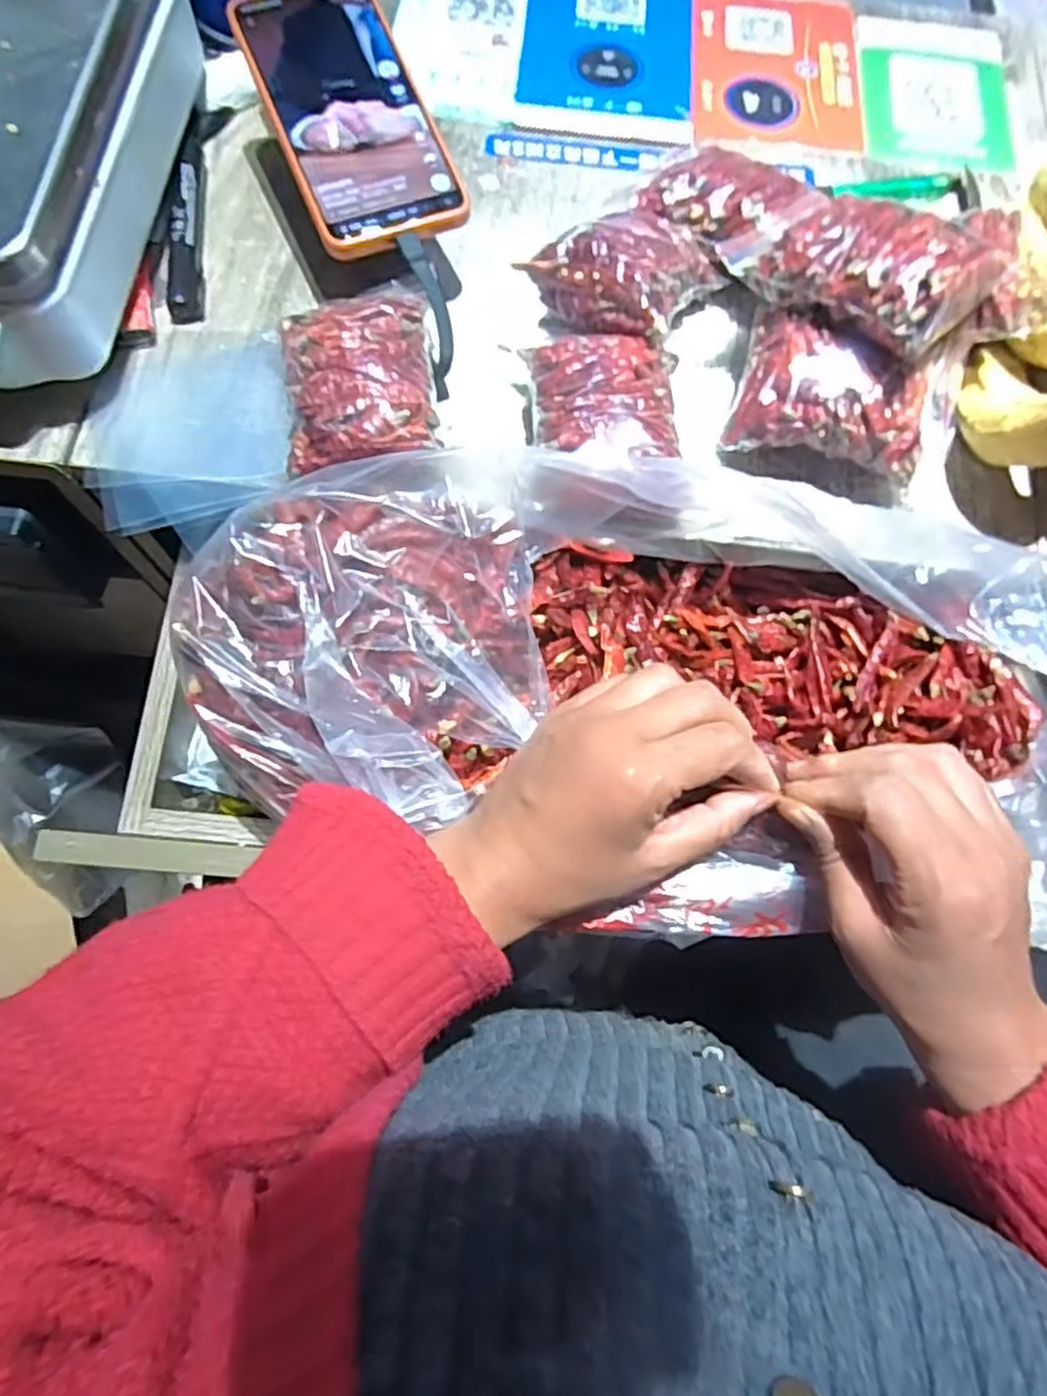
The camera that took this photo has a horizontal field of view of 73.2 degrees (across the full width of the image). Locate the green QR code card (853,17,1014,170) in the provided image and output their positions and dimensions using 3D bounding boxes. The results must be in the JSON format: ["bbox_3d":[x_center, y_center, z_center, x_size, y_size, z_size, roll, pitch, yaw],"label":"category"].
[{"bbox_3d":[0.291,-0.429,0.495,0.103,0.006,0.161,5,72,-1],"label":"green QR code card"}]

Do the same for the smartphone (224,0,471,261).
[{"bbox_3d":[-0.095,-0.318,0.380,0.081,0.008,0.164,-21,83,-9],"label":"smartphone"}]

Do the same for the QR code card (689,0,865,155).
[{"bbox_3d":[0.178,-0.448,0.497,0.120,0.008,0.172,4,72,-1],"label":"QR code card"}]

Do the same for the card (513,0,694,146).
[{"bbox_3d":[0.059,-0.451,0.489,0.117,0.008,0.167,5,72,-1],"label":"card"}]

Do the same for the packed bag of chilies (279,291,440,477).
[{"bbox_3d":[-0.083,-0.158,0.366,0.072,0.048,0.098,-6,72,-4],"label":"packed bag of chilies"}]

